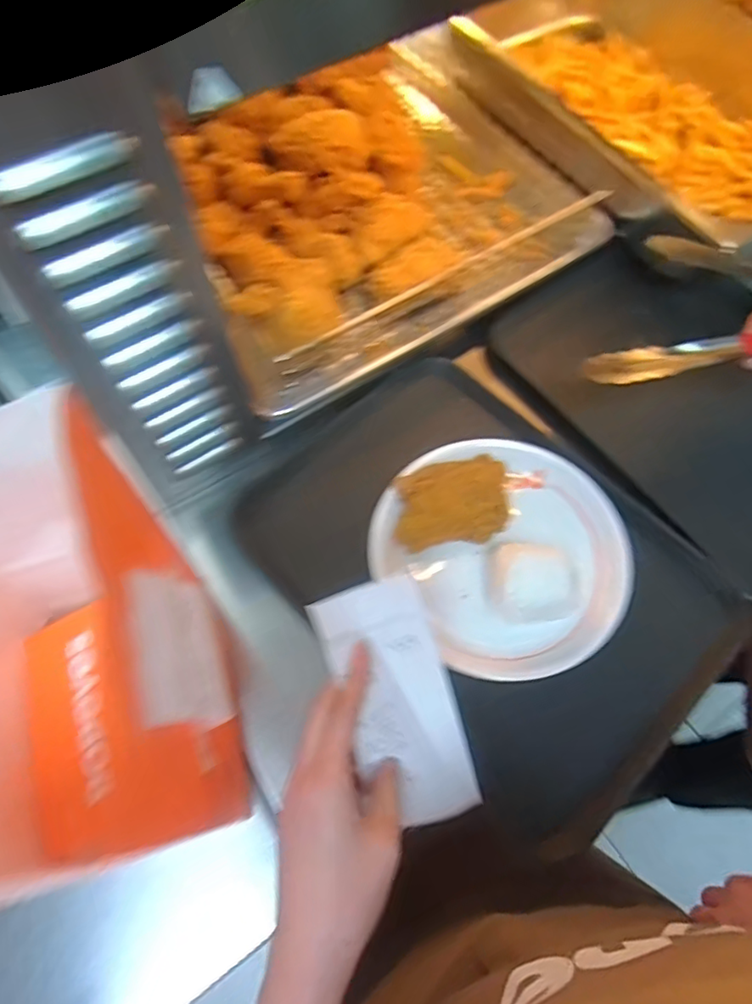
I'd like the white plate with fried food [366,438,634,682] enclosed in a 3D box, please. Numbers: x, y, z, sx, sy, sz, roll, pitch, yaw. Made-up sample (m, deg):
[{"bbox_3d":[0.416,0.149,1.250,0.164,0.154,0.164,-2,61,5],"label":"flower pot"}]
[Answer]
[{"bbox_3d":[0.116,0.038,0.507,0.201,0.065,0.212,0,64,0],"label":"white plate with fried food"}]

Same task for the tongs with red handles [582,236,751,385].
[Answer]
[{"bbox_3d":[0.290,-0.144,0.427,0.236,0.116,0.032,-6,64,-3],"label":"tongs with red handles"}]

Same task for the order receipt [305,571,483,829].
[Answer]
[{"bbox_3d":[0.015,0.128,0.363,0.076,0.009,0.159,-19,93,-31],"label":"order receipt"}]

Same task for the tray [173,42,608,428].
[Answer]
[{"bbox_3d":[-0.026,-0.338,0.636,0.433,0.088,0.382,-29,67,-13],"label":"tray"}]

